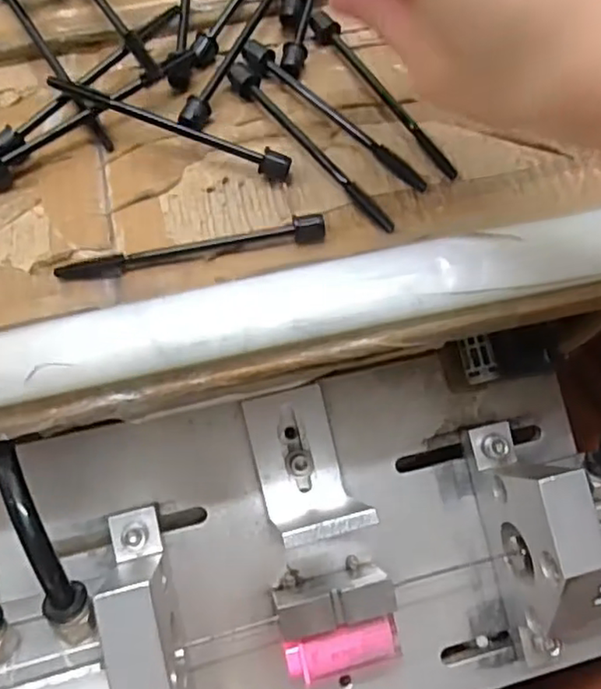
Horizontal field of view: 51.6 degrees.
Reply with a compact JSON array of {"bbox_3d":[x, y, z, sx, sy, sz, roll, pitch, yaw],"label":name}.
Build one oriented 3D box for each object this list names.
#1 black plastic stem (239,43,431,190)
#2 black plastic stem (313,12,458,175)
[{"bbox_3d":[0.013,-0.097,0.257,0.100,0.011,0.010,41,68,18],"label":"black plastic stem"},{"bbox_3d":[0.036,-0.108,0.263,0.008,0.014,0.099,-31,67,-17],"label":"black plastic stem"}]

